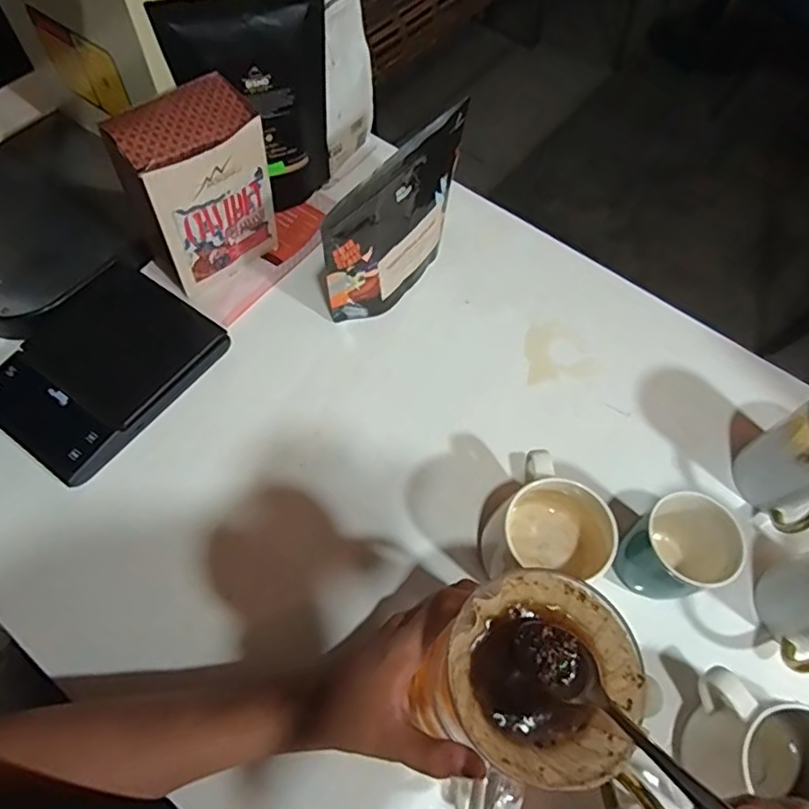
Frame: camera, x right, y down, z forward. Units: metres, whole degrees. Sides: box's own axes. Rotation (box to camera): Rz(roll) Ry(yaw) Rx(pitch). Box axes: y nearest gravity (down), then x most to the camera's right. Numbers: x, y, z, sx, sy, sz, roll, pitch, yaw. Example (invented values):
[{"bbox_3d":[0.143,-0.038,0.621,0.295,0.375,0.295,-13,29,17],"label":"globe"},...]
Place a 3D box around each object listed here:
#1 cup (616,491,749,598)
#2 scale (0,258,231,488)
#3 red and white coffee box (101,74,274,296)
[{"bbox_3d":[0.208,0.108,0.433,0.079,0.072,0.064,-15,64,-11],"label":"cup"},{"bbox_3d":[-0.268,-0.036,0.508,0.134,0.021,0.180,34,66,14],"label":"scale"},{"bbox_3d":[-0.183,-0.188,0.514,0.113,0.161,0.080,-35,69,-19],"label":"red and white coffee box"}]

